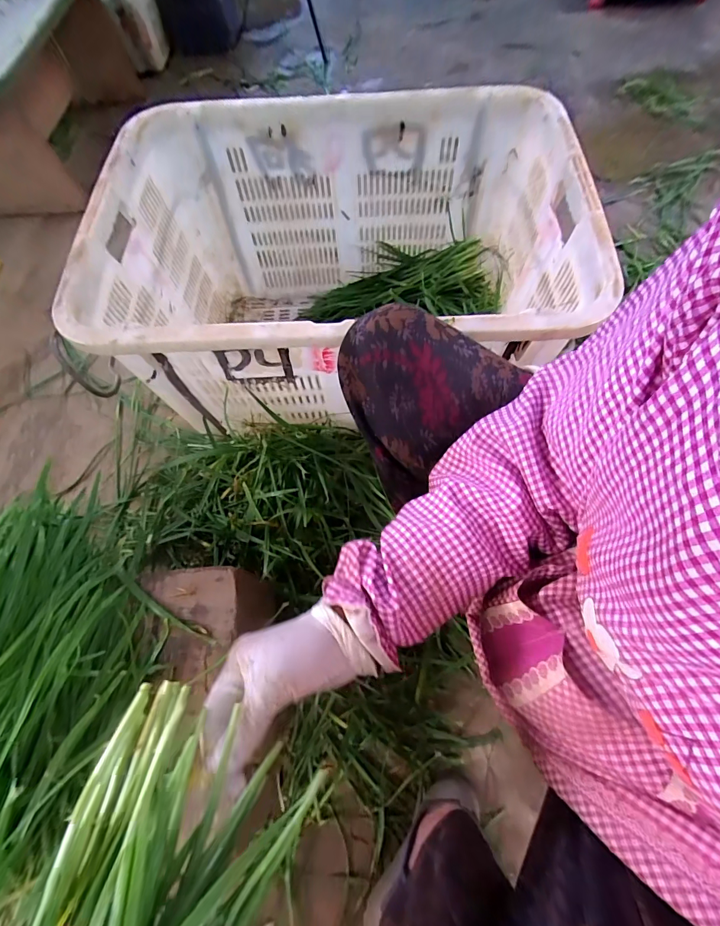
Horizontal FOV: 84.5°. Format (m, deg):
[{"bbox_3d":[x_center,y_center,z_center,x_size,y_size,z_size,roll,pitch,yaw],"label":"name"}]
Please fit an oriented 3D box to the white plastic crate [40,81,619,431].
[{"bbox_3d":[-0.025,-0.300,0.695,0.658,0.363,0.496,-4,67,2],"label":"white plastic crate"}]

